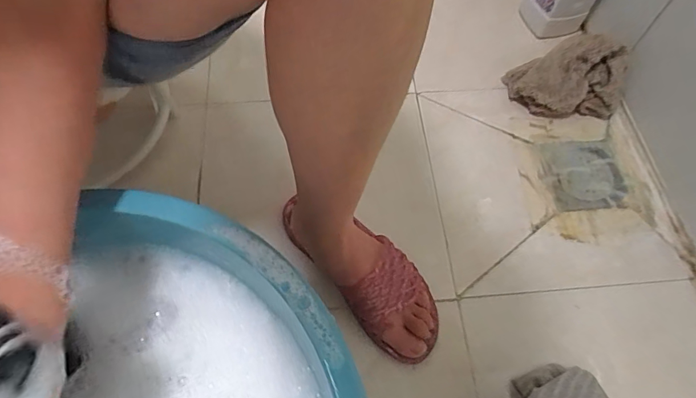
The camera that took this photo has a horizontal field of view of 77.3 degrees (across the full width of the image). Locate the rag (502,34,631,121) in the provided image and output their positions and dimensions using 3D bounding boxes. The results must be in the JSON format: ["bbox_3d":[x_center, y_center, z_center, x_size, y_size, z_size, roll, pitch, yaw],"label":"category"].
[{"bbox_3d":[0.303,-0.167,0.601,0.145,0.088,0.090,5,61,-1],"label":"rag"}]

